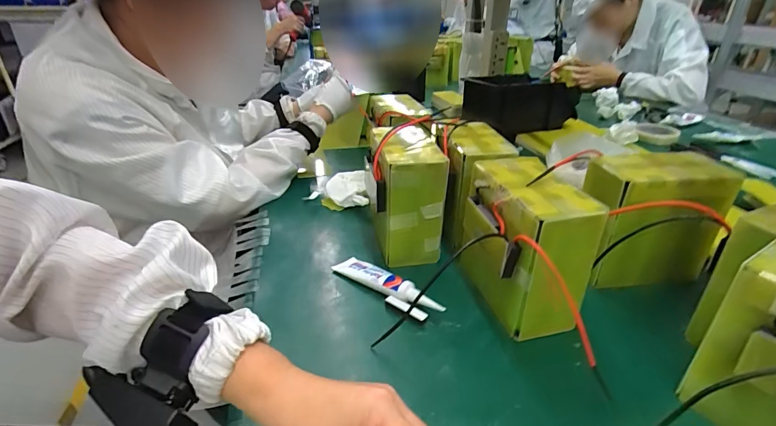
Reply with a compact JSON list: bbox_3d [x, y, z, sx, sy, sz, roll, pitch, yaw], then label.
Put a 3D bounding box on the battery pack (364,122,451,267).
[{"bbox_3d":[0.021,-0.029,0.548,0.097,0.150,0.129,-2,29,0],"label":"battery pack"}]

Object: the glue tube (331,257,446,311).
[{"bbox_3d":[0.000,0.082,0.482,0.153,0.020,0.033,20,34,33],"label":"glue tube"}]

